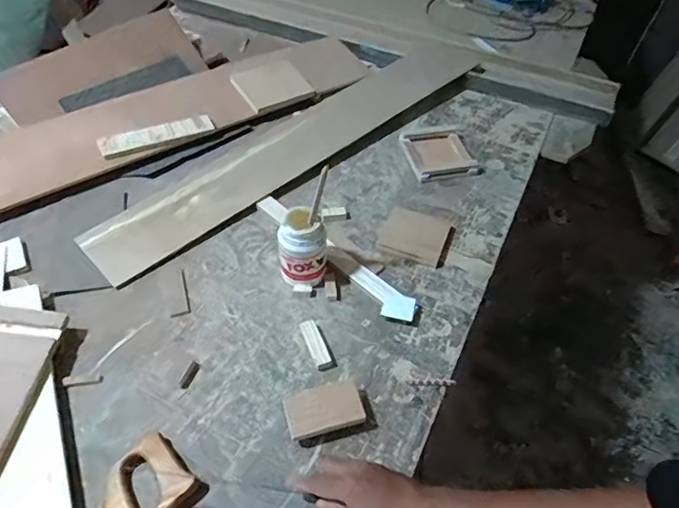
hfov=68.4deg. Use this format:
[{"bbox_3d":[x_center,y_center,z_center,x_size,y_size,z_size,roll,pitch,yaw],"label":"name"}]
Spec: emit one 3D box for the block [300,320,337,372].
[{"bbox_3d":[-0.034,0.143,0.782,0.030,0.017,0.088,-17,52,-17],"label":"block"}]

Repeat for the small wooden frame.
[{"bbox_3d":[0.227,-0.227,1.120,0.140,0.016,0.171,-9,50,-11],"label":"small wooden frame"}]

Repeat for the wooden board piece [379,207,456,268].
[{"bbox_3d":[0.145,-0.036,0.942,0.131,0.010,0.116,21,51,15],"label":"wooden board piece"}]

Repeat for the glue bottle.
[{"bbox_3d":[-0.061,-0.010,0.837,0.084,0.134,0.072,3,49,0],"label":"glue bottle"}]

